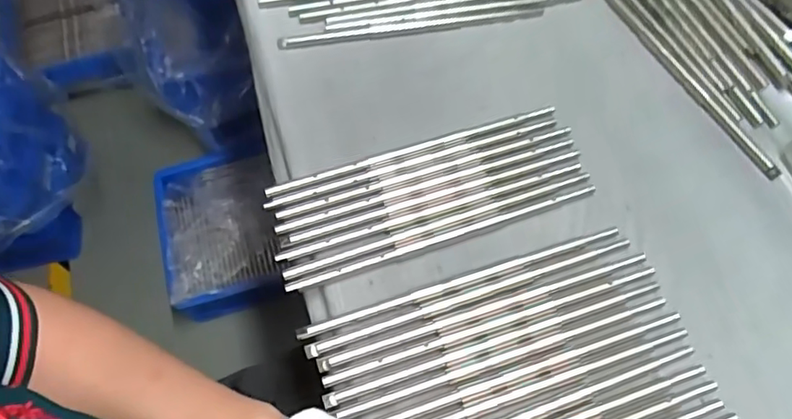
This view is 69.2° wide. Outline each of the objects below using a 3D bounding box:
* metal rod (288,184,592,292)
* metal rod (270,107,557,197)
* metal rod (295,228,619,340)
[{"bbox_3d":[0.032,0.017,0.374,0.210,0.009,0.008,-18,64,-7],"label":"metal rod"},{"bbox_3d":[0.013,-0.042,0.406,0.212,0.004,0.008,-17,64,-6],"label":"metal rod"},{"bbox_3d":[0.041,0.044,0.358,0.209,0.007,0.008,-18,64,-7],"label":"metal rod"}]

